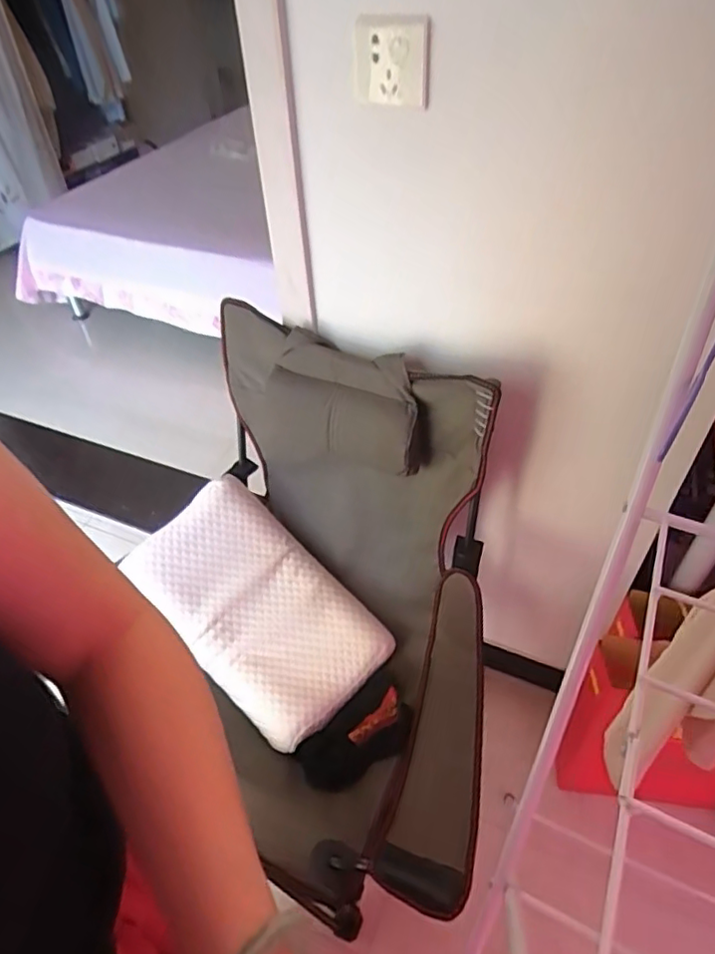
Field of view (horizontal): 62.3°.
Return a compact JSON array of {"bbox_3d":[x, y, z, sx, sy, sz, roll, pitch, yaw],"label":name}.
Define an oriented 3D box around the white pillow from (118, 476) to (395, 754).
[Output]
[{"bbox_3d":[-0.187,0.243,1.103,0.462,0.066,0.281,45,69,8],"label":"white pillow"}]

